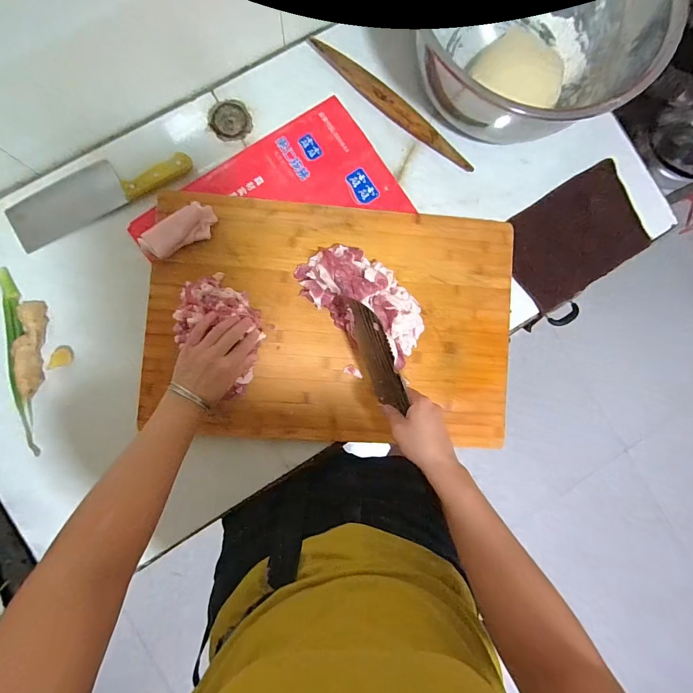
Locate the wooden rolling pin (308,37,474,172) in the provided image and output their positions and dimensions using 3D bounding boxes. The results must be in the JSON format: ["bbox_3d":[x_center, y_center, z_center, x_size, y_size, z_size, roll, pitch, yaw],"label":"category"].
[{"bbox_3d":[0.074,-0.395,0.592,0.325,0.021,0.031,38,85,-1],"label":"wooden rolling pin"}]

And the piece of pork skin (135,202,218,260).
[{"bbox_3d":[-0.246,-0.170,0.531,0.114,0.031,0.050,-38,90,-5],"label":"piece of pork skin"}]

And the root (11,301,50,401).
[{"bbox_3d":[-0.474,0.003,0.533,0.029,0.032,0.142,-1,87,-4],"label":"root"}]

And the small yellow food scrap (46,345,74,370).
[{"bbox_3d":[-0.436,0.020,0.544,0.024,0.015,0.043,35,85,-1],"label":"small yellow food scrap"}]

